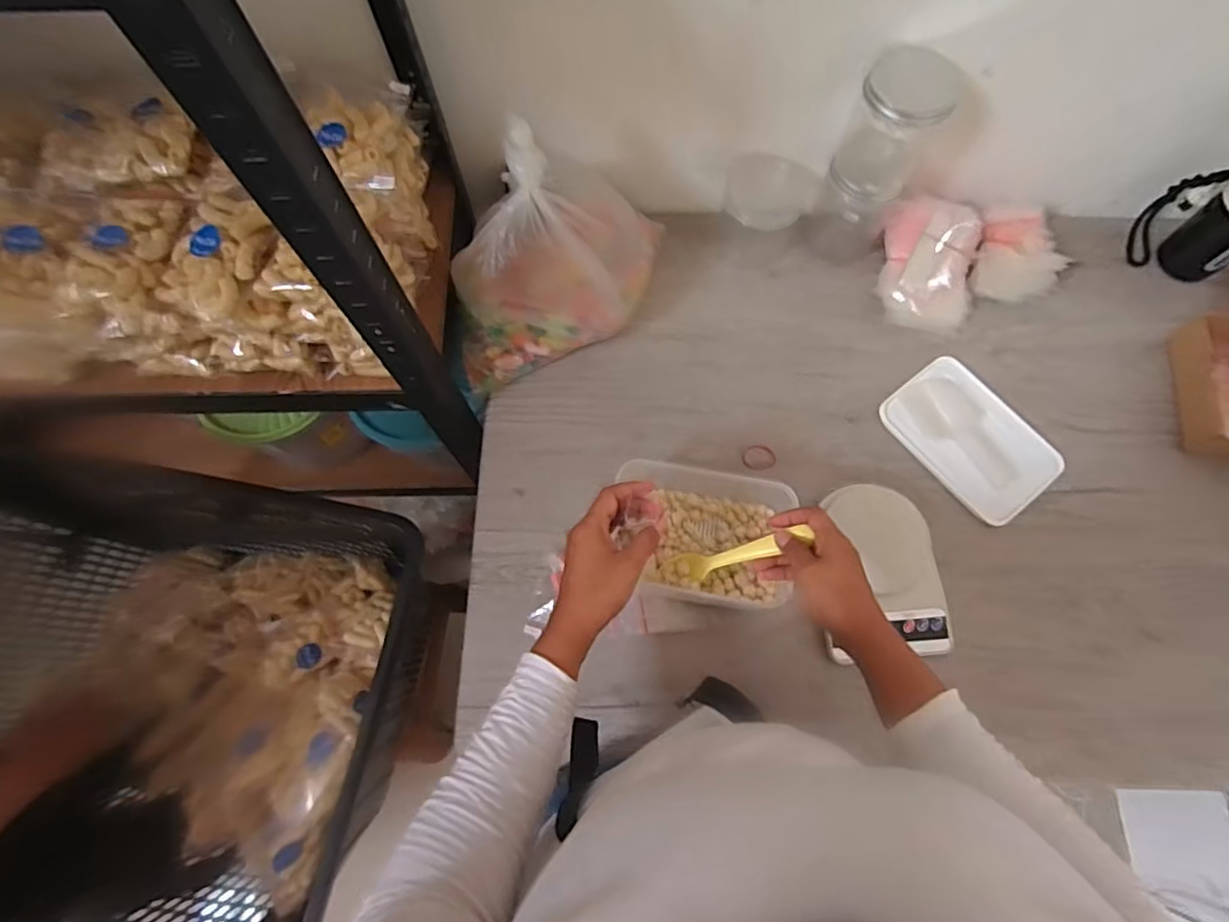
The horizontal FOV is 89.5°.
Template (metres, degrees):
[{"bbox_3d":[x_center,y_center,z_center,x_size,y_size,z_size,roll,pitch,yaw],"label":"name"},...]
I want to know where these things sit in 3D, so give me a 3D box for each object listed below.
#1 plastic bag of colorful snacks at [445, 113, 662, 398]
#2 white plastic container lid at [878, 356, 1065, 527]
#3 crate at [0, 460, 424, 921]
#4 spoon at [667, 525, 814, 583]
[{"bbox_3d":[-0.064,-0.222,0.692,0.290,0.213,0.151,-41,76,-12],"label":"plastic bag of colorful snacks"},{"bbox_3d":[0.417,-0.031,0.719,0.125,0.018,0.186,-35,75,-11],"label":"white plastic container lid"},{"bbox_3d":[-0.531,0.285,0.765,0.604,0.310,0.398,5,72,2],"label":"crate"},{"bbox_3d":[0.114,0.090,0.587,0.143,0.010,0.027,-20,69,28],"label":"spoon"}]

